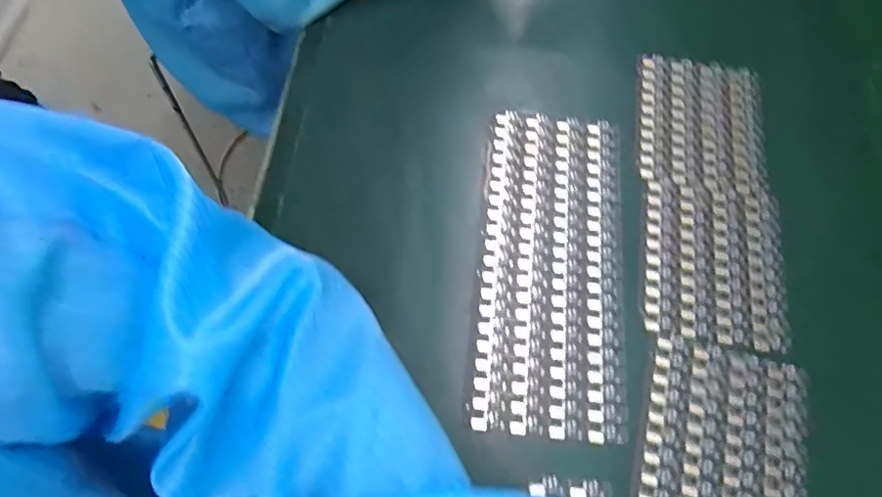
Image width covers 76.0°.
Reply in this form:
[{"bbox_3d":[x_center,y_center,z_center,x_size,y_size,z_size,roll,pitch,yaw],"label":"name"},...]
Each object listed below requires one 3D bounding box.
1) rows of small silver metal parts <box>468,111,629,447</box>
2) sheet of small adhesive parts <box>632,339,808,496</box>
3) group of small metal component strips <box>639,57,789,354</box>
[{"bbox_3d":[0.065,0.006,0.332,0.082,0.004,0.198,6,65,1],"label":"rows of small silver metal parts"},{"bbox_3d":[0.145,0.100,0.290,0.081,0.004,0.101,16,66,5],"label":"sheet of small adhesive parts"},{"bbox_3d":[0.167,-0.038,0.355,0.081,0.009,0.200,9,66,2],"label":"group of small metal component strips"}]

